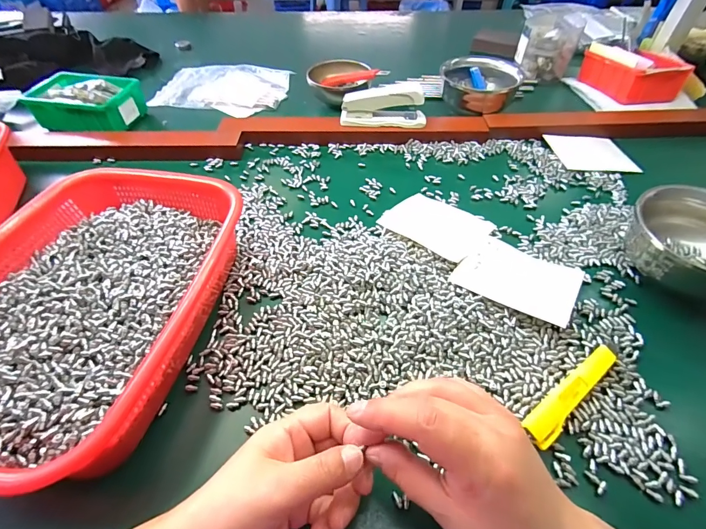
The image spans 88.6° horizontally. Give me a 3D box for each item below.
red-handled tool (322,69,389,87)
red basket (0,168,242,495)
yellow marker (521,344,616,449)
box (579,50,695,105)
[{"bbox_3d":[0.006,-0.315,0.609,0.118,0.016,0.024,4,46,27],"label":"red-handled tool"},{"bbox_3d":[-0.224,0.028,0.318,0.204,0.069,0.263,7,49,5],"label":"red basket"},{"bbox_3d":[0.178,0.103,0.293,0.114,0.012,0.022,-30,56,-25],"label":"yellow marker"},{"bbox_3d":[0.476,-0.325,0.614,0.106,0.054,0.142,-7,50,-6],"label":"box"}]

